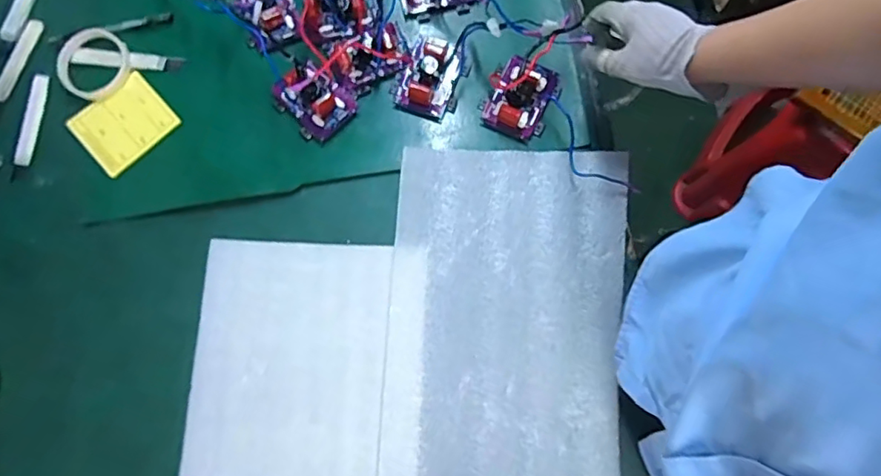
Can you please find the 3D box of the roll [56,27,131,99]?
[{"bbox_3d":[-0.435,-0.220,0.701,0.079,0.020,0.089,34,79,8],"label":"roll"}]

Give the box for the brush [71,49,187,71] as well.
[{"bbox_3d":[-0.397,-0.228,0.709,0.135,0.007,0.021,5,77,2],"label":"brush"}]

